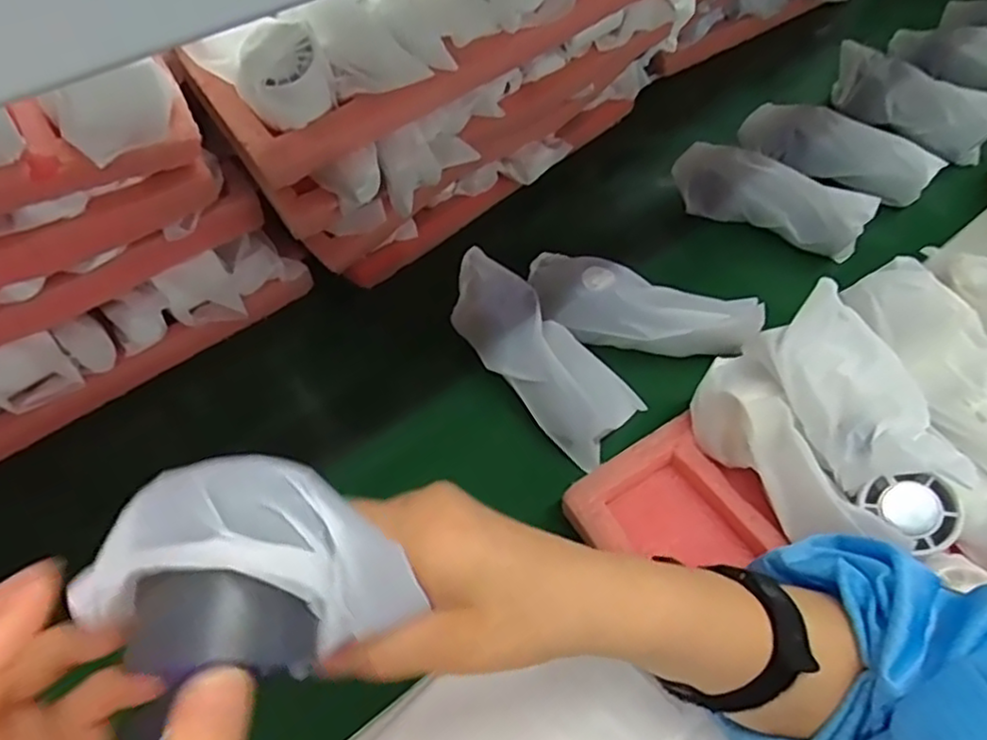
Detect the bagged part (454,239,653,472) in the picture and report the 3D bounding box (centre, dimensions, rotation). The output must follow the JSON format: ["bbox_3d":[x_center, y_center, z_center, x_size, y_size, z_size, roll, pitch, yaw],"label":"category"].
[{"bbox_3d":[0.042,-0.016,0.545,0.077,0.048,0.187,-32,72,-21],"label":"bagged part"}]

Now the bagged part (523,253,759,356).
[{"bbox_3d":[0.126,-0.053,0.564,0.189,0.044,0.063,10,53,10],"label":"bagged part"}]

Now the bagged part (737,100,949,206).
[{"bbox_3d":[0.355,-0.228,0.695,0.190,0.066,0.043,25,57,20],"label":"bagged part"}]

